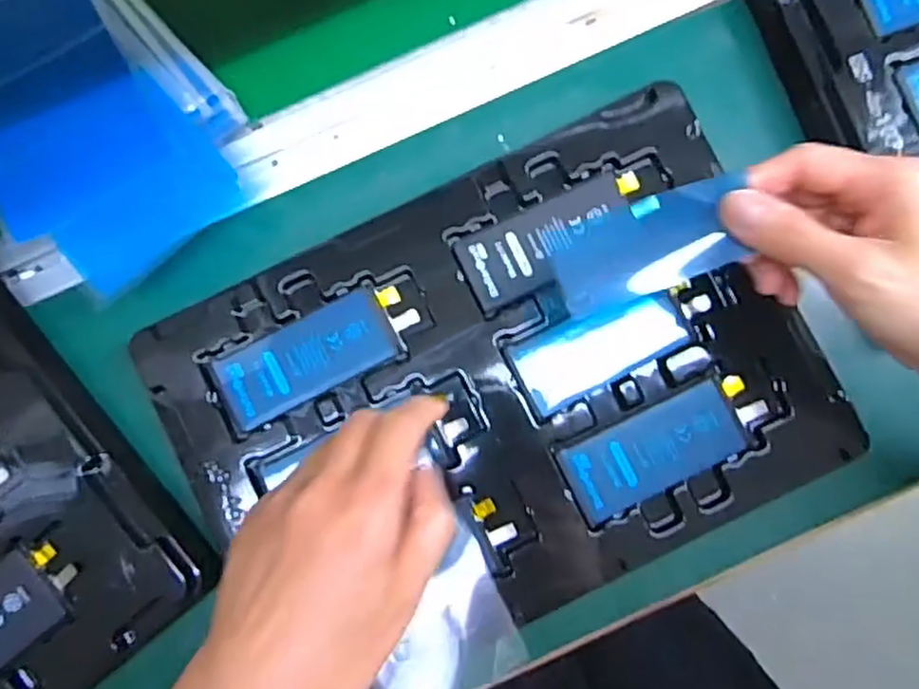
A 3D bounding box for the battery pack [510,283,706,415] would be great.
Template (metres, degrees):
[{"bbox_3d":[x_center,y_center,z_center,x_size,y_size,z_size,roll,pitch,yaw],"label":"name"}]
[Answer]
[{"bbox_3d":[0.082,0.000,0.390,0.106,0.007,0.041,-23,82,-1],"label":"battery pack"}]

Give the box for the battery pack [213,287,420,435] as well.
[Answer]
[{"bbox_3d":[-0.077,0.005,0.389,0.107,0.004,0.043,-27,83,-1],"label":"battery pack"}]

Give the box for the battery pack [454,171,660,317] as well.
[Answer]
[{"bbox_3d":[0.055,-0.059,0.398,0.109,0.004,0.045,-25,82,-1],"label":"battery pack"}]

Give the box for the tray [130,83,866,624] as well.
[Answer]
[{"bbox_3d":[0.021,0.024,0.386,0.321,0.014,0.225,-26,83,-1],"label":"tray"}]

